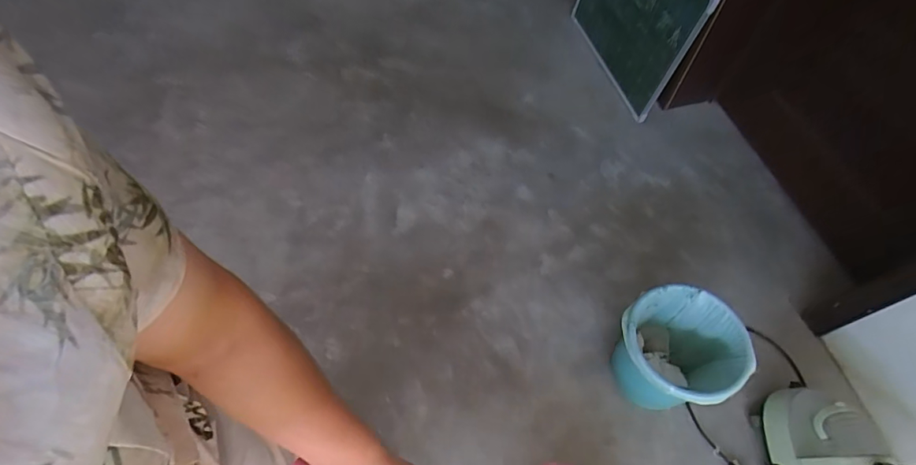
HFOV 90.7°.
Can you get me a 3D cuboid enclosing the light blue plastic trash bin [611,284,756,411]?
[{"bbox_3d":[0.533,0.315,1.151,0.277,0.284,0.256,0,60,-1],"label":"light blue plastic trash bin"}]

